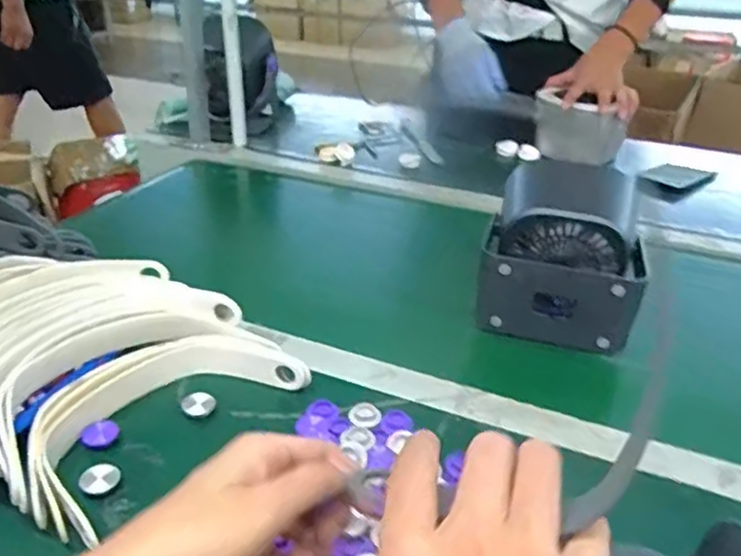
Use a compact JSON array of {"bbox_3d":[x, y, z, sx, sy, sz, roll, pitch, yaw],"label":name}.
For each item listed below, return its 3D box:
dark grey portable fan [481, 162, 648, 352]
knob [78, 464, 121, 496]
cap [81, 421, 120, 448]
[{"bbox_3d":[0.197,-0.032,0.652,0.147,0.127,0.147,12,30,18],"label":"dark grey portable fan"},{"bbox_3d":[-0.189,0.140,0.450,0.022,0.008,0.022,1,29,-1],"label":"knob"},{"bbox_3d":[-0.204,0.118,0.488,0.020,0.005,0.026,47,46,7],"label":"cap"}]

